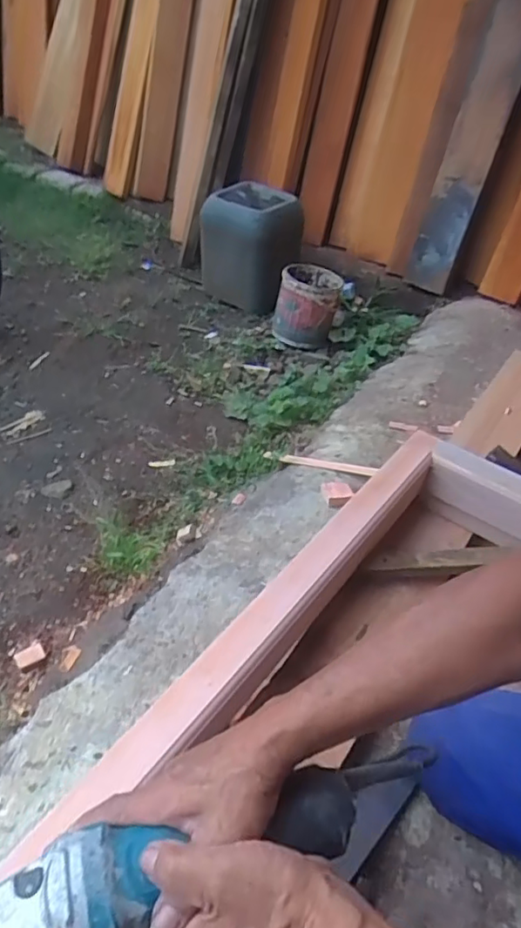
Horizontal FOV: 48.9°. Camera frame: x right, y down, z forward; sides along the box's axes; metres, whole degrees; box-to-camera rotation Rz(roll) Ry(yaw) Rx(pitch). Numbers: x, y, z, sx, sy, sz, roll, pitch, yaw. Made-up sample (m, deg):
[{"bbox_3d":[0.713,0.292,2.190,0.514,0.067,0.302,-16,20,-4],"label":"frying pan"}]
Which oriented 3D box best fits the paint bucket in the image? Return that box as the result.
[{"bbox_3d":[0.143,-0.484,1.753,0.188,0.181,0.184,11,41,5],"label":"paint bucket"}]

